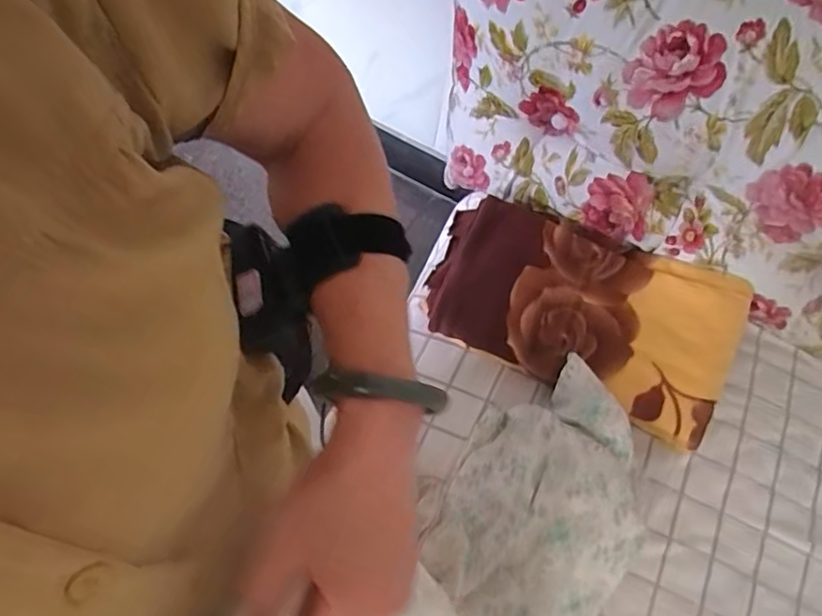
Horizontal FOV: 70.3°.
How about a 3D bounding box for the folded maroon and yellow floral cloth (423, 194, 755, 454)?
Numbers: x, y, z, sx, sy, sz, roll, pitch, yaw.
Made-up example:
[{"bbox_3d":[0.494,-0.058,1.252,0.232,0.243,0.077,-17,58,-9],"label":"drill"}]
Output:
[{"bbox_3d":[0.271,-0.009,0.943,0.472,0.079,0.271,25,64,8],"label":"folded maroon and yellow floral cloth"}]

